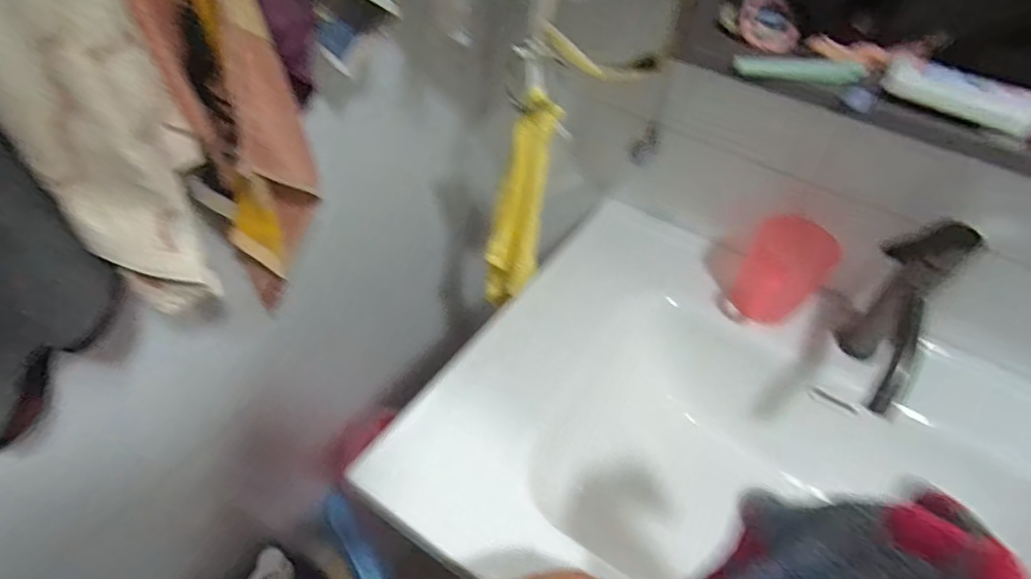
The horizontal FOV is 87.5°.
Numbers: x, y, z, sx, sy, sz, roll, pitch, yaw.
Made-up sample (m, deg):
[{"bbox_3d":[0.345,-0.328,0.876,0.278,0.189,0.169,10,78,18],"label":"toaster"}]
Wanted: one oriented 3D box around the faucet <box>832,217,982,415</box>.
[{"bbox_3d":[0.356,0.041,0.530,0.069,0.184,0.163,30,51,20],"label":"faucet"}]

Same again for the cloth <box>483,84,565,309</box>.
[{"bbox_3d":[0.005,-0.085,0.616,0.062,0.276,0.045,0,47,-7],"label":"cloth"}]

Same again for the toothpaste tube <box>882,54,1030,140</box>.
[{"bbox_3d":[0.359,-0.141,0.410,0.147,0.030,0.027,25,49,16],"label":"toothpaste tube"}]

